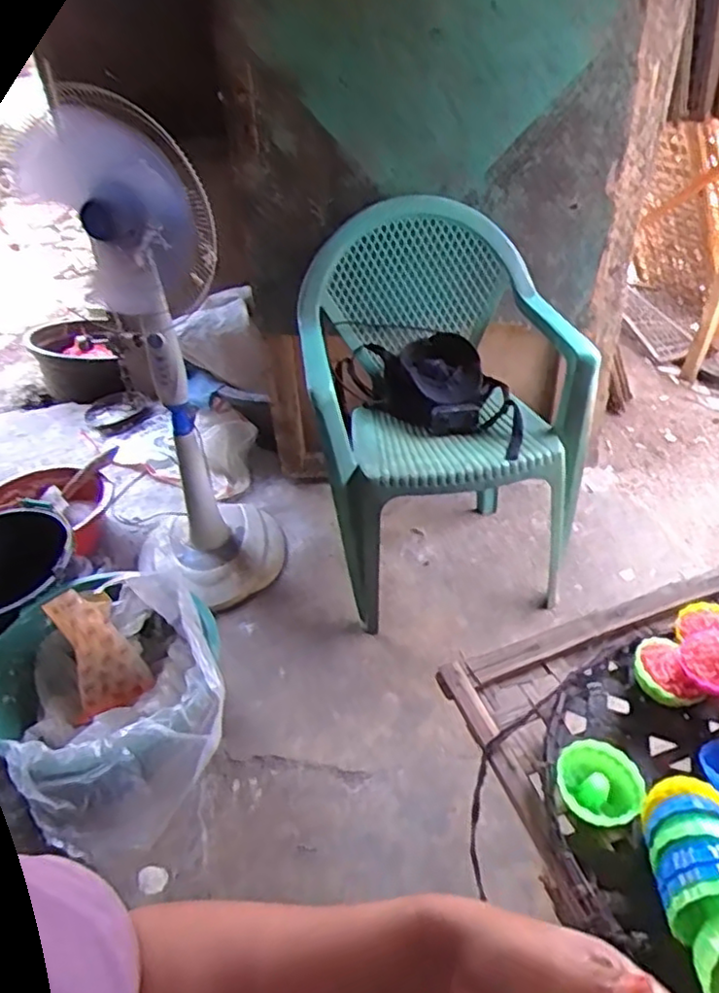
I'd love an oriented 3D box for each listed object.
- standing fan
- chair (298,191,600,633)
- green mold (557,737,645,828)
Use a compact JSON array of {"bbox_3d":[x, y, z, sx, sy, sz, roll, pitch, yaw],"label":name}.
[{"bbox_3d":[-0.391,-0.248,1.404,0.323,1.011,0.319,-10,37,-8],"label":"standing fan"},{"bbox_3d":[0.169,-0.202,1.467,0.545,0.662,0.521,-7,37,-5],"label":"chair"},{"bbox_3d":[0.178,0.214,0.493,0.058,0.027,0.062,19,42,27],"label":"green mold"}]

